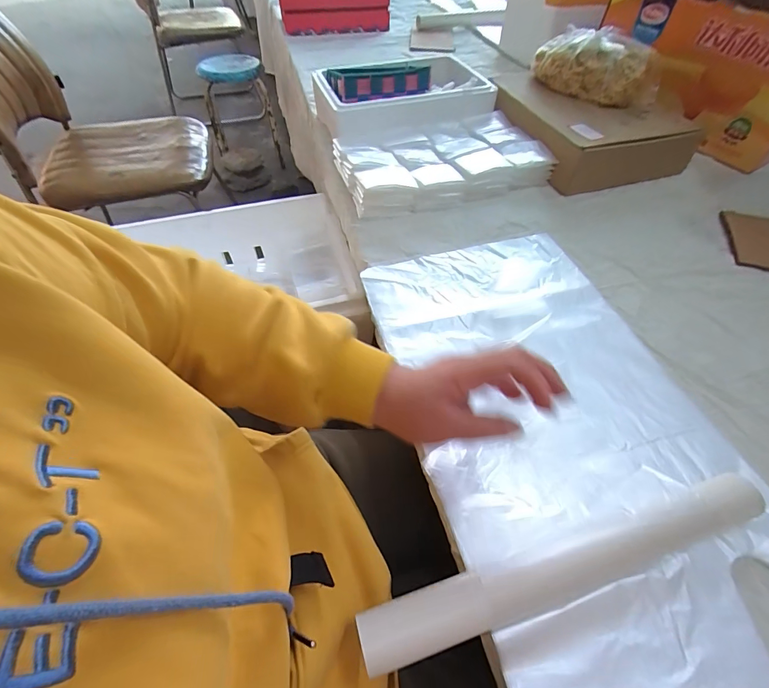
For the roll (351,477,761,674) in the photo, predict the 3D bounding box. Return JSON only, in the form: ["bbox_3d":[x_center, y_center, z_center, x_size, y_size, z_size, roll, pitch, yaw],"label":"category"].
[{"bbox_3d":[0.156,0.178,0.306,0.357,0.033,0.037,-14,55,-9],"label":"roll"}]

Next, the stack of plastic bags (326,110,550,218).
[{"bbox_3d":[0.094,-0.323,0.667,0.335,0.051,0.204,-14,55,-10],"label":"stack of plastic bags"}]

